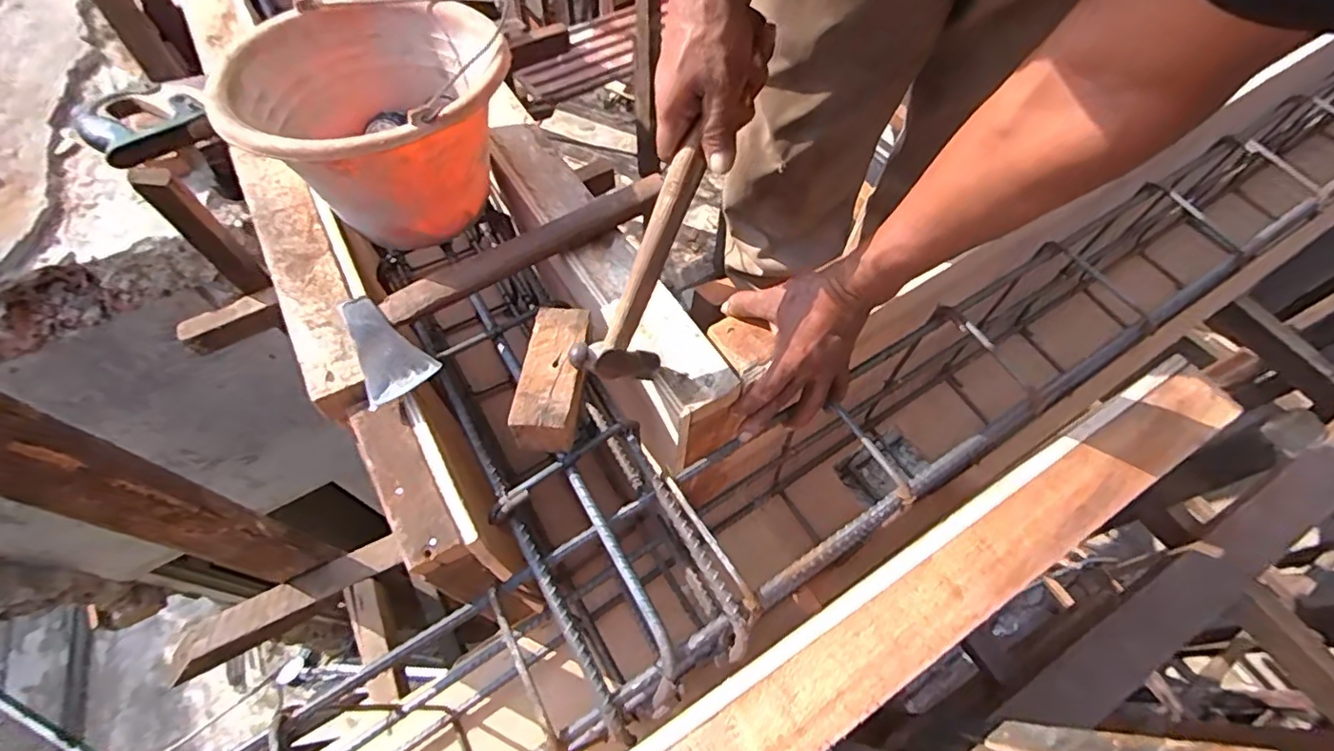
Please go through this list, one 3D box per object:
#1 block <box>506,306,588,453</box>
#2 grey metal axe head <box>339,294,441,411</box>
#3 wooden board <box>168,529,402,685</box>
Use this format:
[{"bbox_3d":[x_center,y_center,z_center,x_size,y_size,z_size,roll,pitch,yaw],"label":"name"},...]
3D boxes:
[{"bbox_3d":[-0.101,0.002,0.526,0.055,0.046,0.125,6,61,1],"label":"block"},{"bbox_3d":[-0.251,-0.027,0.501,0.060,0.026,0.095,-36,69,-20],"label":"grey metal axe head"},{"bbox_3d":[-0.538,0.327,0.820,0.319,0.045,0.056,-26,65,-16],"label":"wooden board"}]

